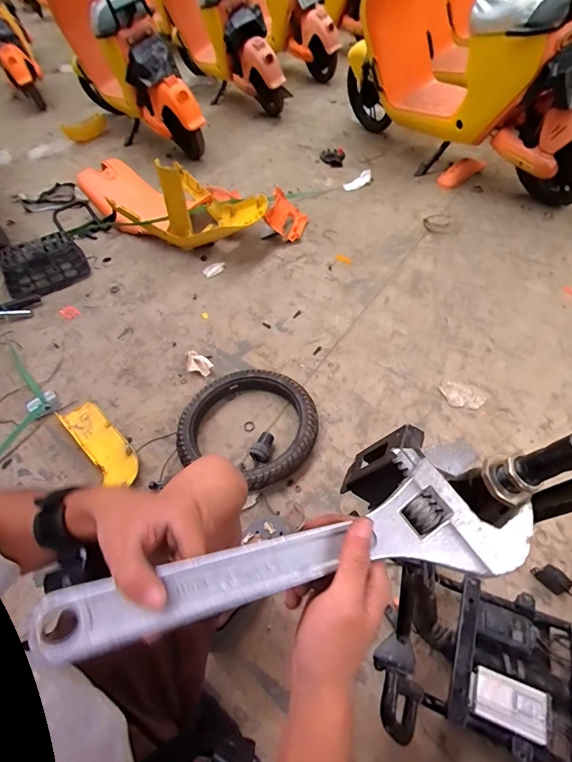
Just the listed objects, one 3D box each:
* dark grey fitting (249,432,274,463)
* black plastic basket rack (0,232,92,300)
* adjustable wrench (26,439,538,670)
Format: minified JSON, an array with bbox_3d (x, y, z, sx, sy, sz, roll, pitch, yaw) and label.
[{"bbox_3d":[-0.056,0.169,0.997,0.048,0.046,0.068,23,58,24],"label":"dark grey fitting"},{"bbox_3d":[-0.905,-0.441,1.457,0.275,0.122,0.200,-28,53,-14],"label":"black plastic basket rack"},{"bbox_3d":[0.009,0.123,0.281,0.348,0.019,0.091,-13,52,-10],"label":"adjustable wrench"}]

